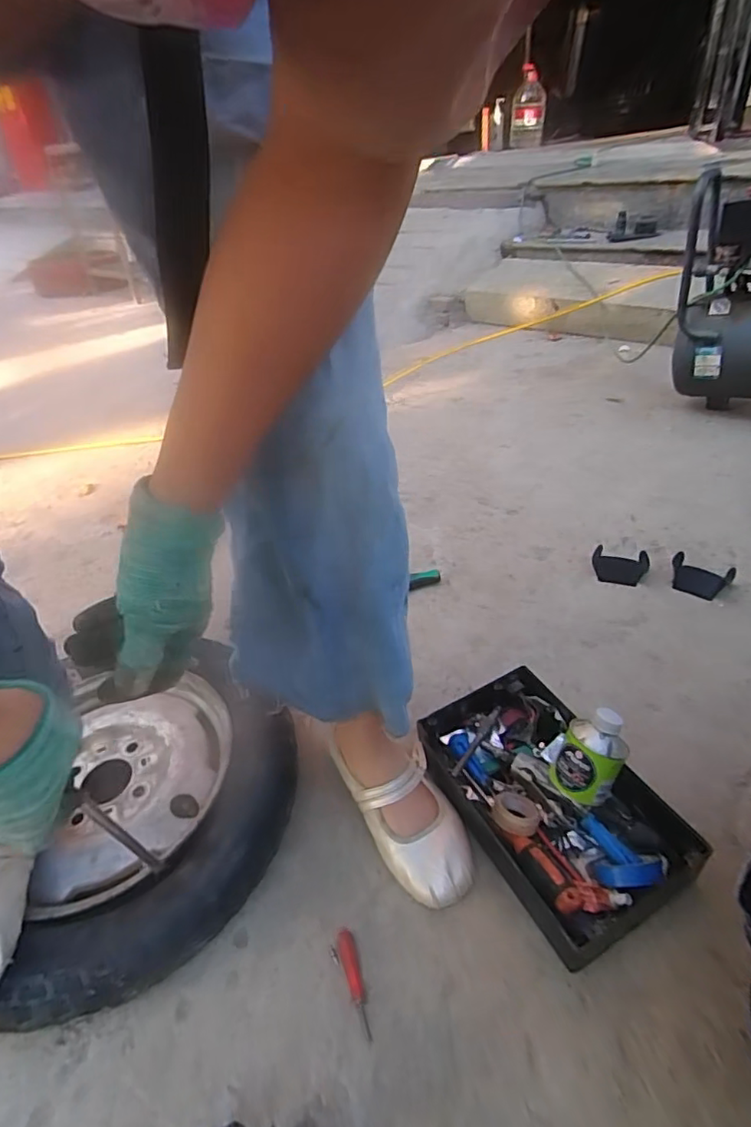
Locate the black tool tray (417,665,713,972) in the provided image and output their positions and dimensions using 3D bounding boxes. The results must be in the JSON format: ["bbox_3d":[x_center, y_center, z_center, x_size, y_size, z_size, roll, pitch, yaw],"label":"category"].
[{"bbox_3d":[0.185,0.263,0.661,0.178,0.071,0.303,-22,41,-19],"label":"black tool tray"}]

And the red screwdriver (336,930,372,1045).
[{"bbox_3d":[-0.021,0.405,0.553,0.017,0.013,0.090,-15,39,-11],"label":"red screwdriver"}]

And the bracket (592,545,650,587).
[{"bbox_3d":[0.422,0.004,0.991,0.088,0.028,0.072,11,41,21],"label":"bracket"}]

